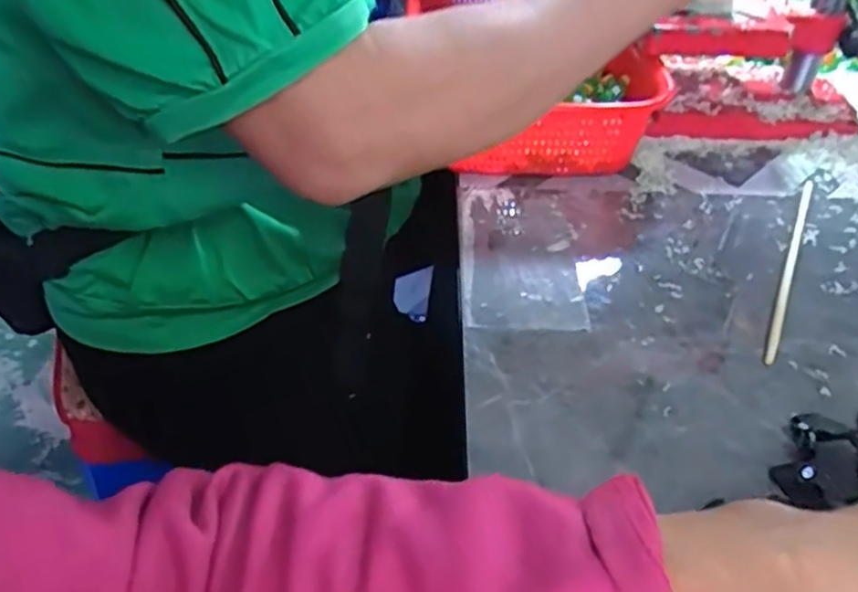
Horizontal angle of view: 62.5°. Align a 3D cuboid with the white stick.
[{"bbox_3d":[0.221,-0.023,0.432,0.007,0.004,0.195,20,45,20],"label":"white stick"}]

